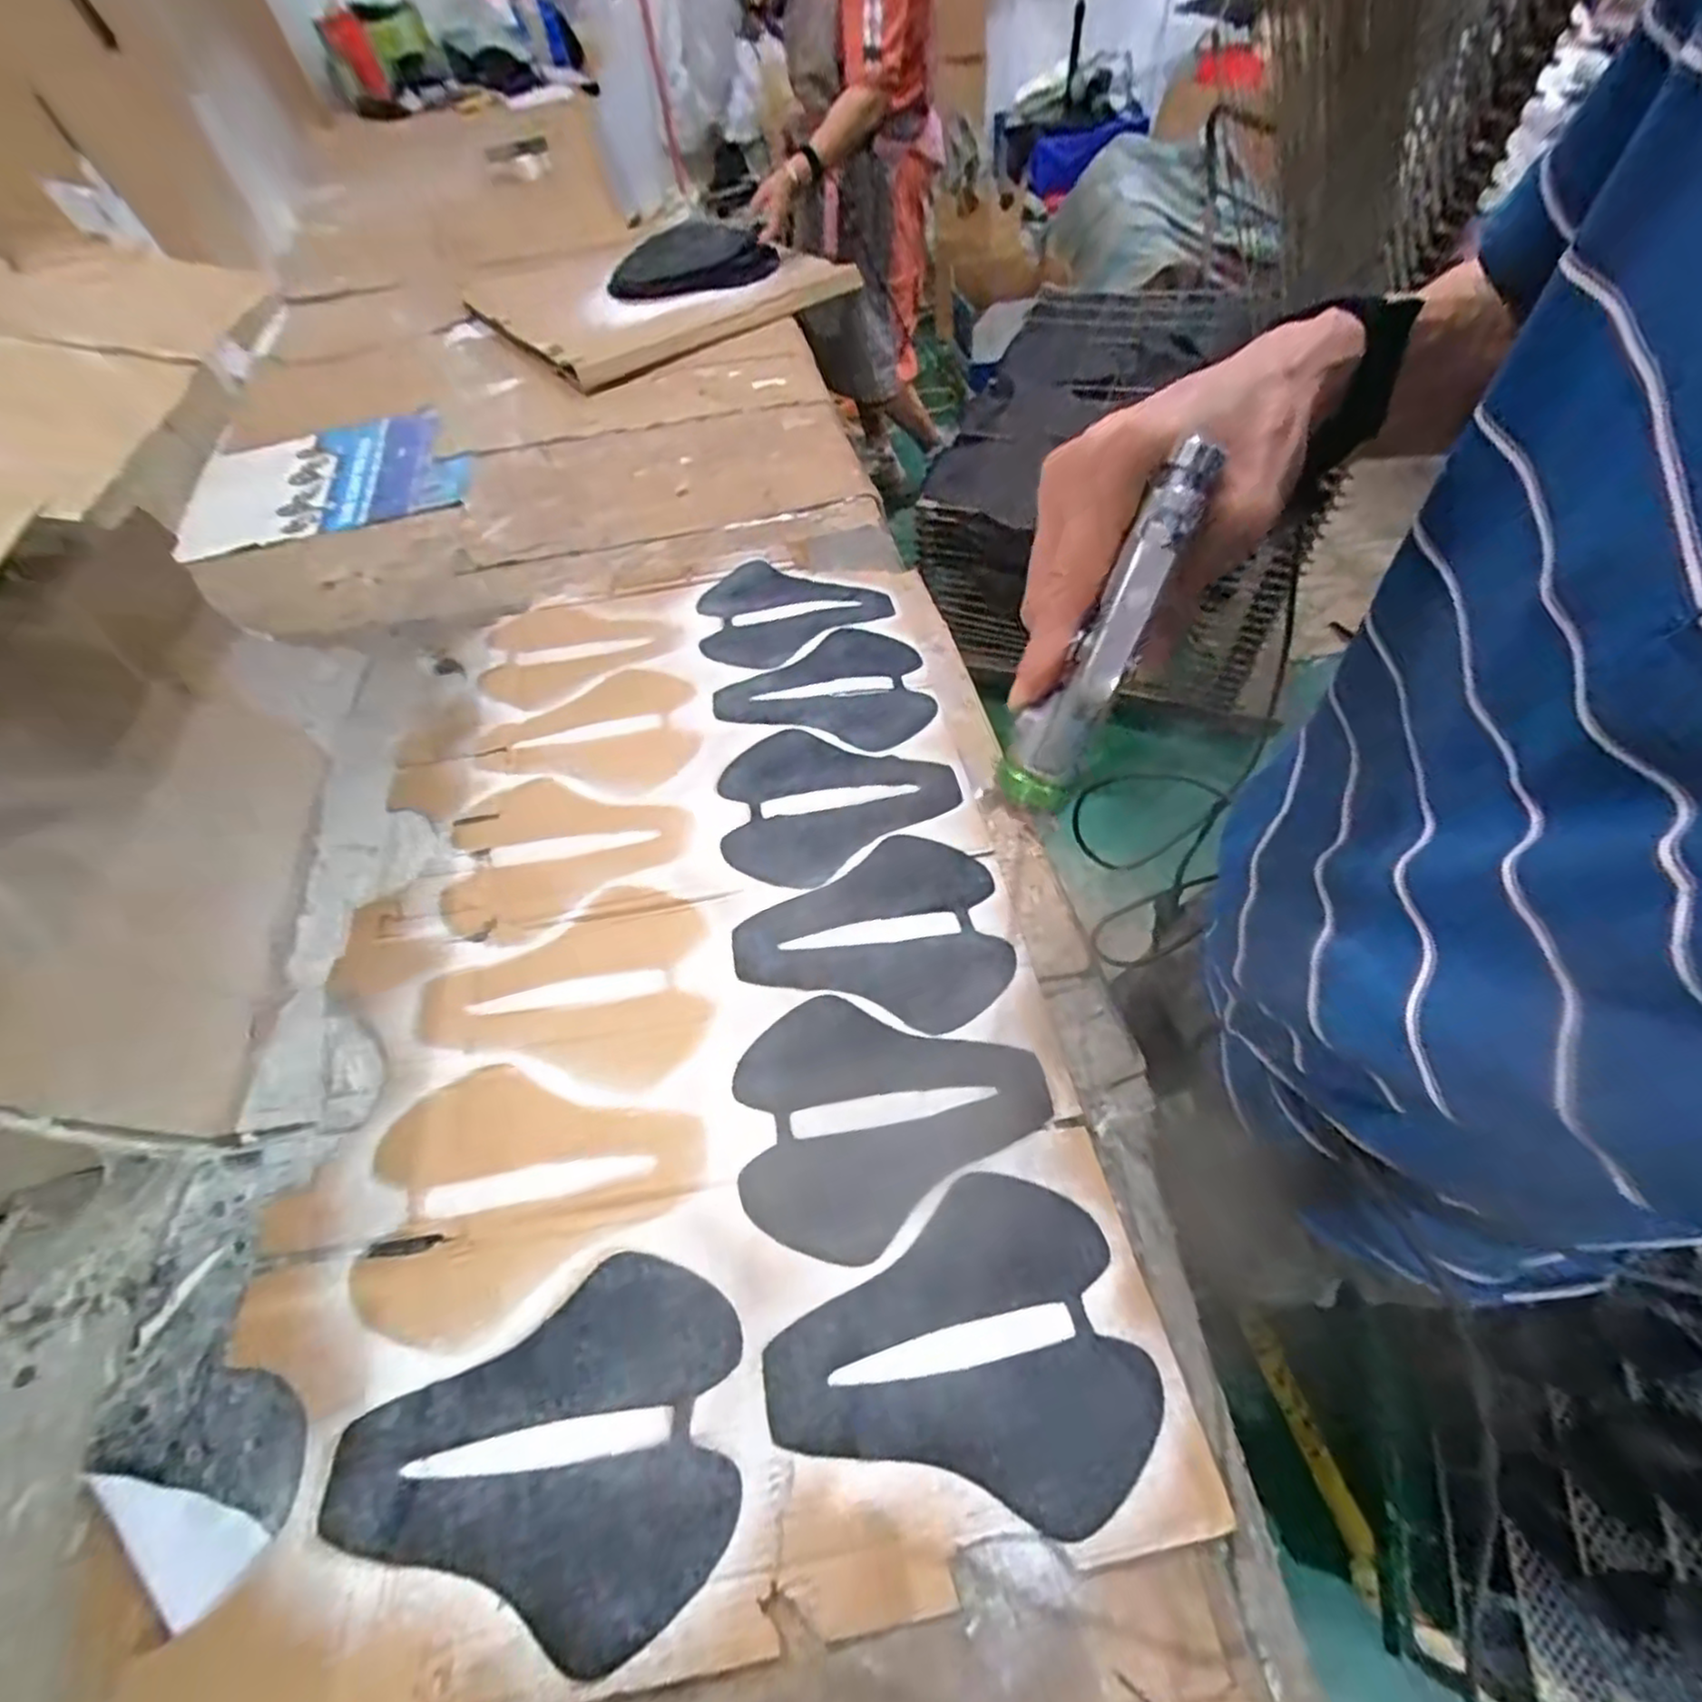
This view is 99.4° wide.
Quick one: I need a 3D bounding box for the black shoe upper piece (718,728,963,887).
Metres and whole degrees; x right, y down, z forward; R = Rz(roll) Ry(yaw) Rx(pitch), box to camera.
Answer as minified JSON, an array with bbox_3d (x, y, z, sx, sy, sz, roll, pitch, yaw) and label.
[{"bbox_3d":[-0.024,-0.064,0.735,0.233,0.011,0.182,-26,57,-13],"label":"black shoe upper piece"}]

